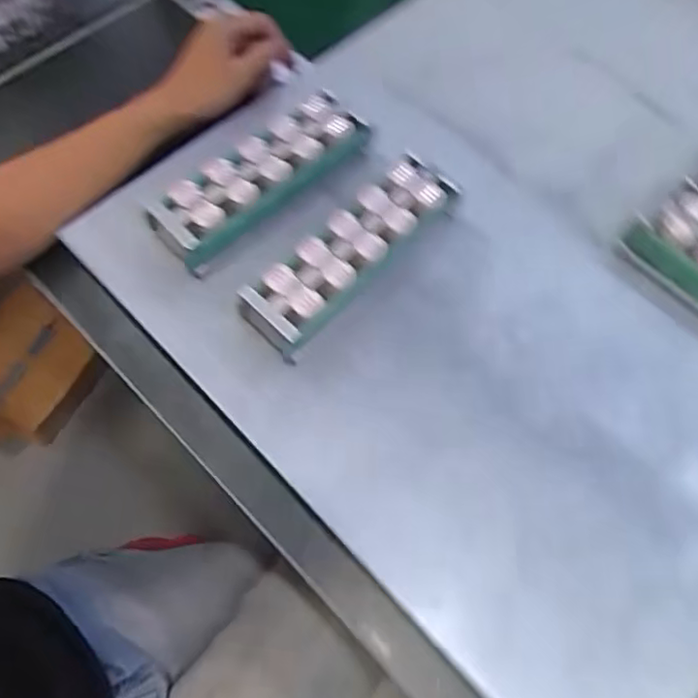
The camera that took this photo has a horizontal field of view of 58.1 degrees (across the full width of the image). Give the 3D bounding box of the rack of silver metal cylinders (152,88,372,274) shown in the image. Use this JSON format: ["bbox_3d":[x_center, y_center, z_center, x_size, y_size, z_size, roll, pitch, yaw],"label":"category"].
[{"bbox_3d":[-0.069,-0.135,0.508,0.181,0.050,0.064,-40,74,-18],"label":"rack of silver metal cylinders"}]

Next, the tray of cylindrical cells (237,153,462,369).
[{"bbox_3d":[0.004,-0.074,0.484,0.056,0.047,0.190,42,71,15],"label":"tray of cylindrical cells"}]

